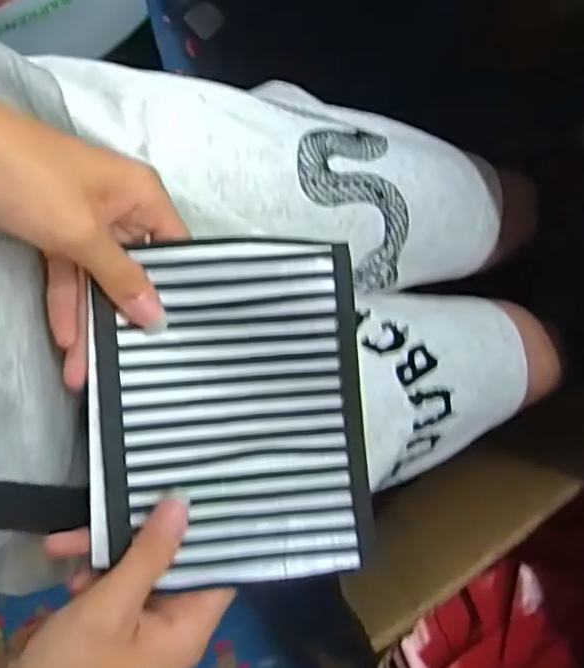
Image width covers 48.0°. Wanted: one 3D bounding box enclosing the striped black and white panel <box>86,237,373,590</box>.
[{"bbox_3d":[-0.031,0.036,0.315,0.128,0.015,0.157,-4,89,-3],"label":"striped black and white panel"}]

